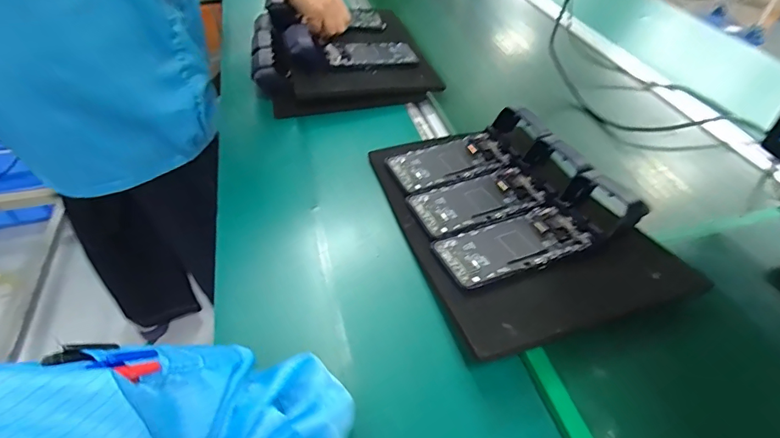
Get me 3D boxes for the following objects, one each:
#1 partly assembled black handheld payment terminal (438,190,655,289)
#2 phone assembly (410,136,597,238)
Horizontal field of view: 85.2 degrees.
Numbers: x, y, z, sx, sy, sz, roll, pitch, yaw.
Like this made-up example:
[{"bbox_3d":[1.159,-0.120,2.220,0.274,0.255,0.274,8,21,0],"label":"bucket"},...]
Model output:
[{"bbox_3d":[0.158,0.012,0.450,0.215,0.052,0.091,-17,49,-17],"label":"partly assembled black handheld payment terminal"},{"bbox_3d":[0.136,-0.044,0.518,0.225,0.041,0.093,-18,49,-17],"label":"phone assembly"}]

